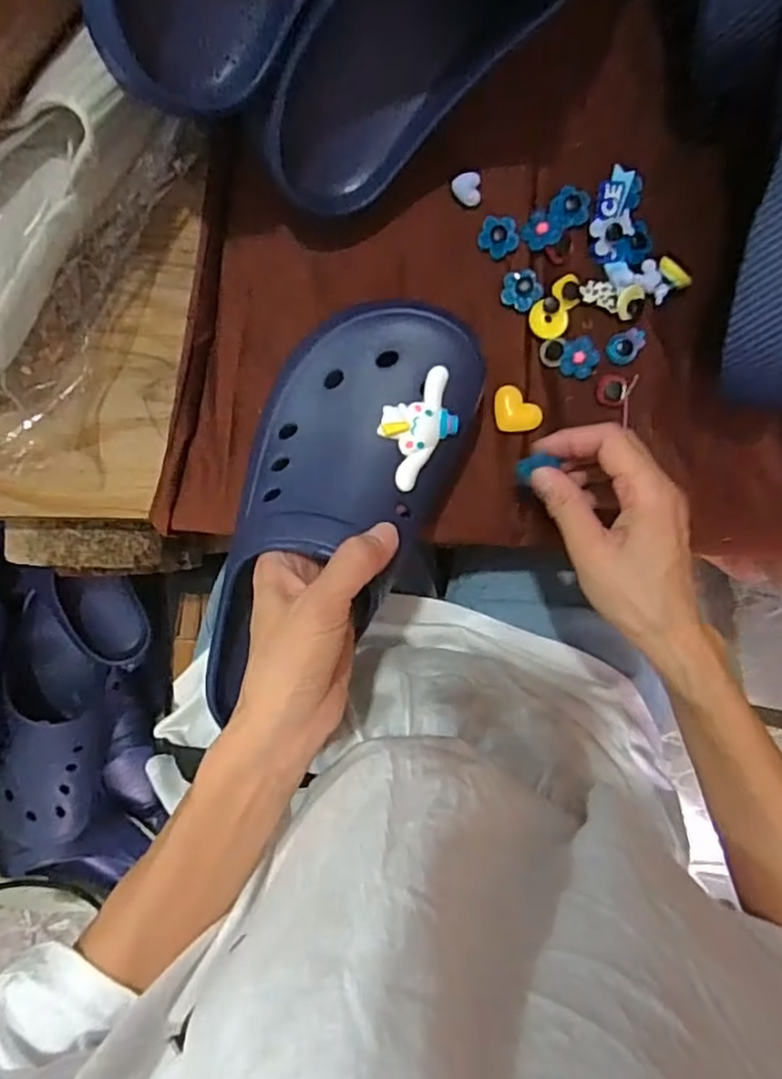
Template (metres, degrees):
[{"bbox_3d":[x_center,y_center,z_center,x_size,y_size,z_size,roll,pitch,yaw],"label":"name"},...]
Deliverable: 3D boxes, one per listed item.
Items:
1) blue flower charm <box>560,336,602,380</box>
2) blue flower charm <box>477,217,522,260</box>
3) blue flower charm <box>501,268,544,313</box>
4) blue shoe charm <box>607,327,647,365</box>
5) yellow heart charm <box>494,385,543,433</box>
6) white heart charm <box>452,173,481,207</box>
[{"bbox_3d":[0.119,-0.114,0.416,0.024,0.009,0.024,0,95,-3],"label":"blue flower charm"},{"bbox_3d":[0.067,-0.190,0.411,0.025,0.008,0.024,0,95,-3],"label":"blue flower charm"},{"bbox_3d":[0.081,-0.156,0.411,0.025,0.009,0.021,36,92,-5],"label":"blue flower charm"},{"bbox_3d":[0.151,-0.123,0.420,0.026,0.007,0.020,-19,95,-1],"label":"blue shoe charm"},{"bbox_3d":[0.079,-0.083,0.415,0.027,0.010,0.029,-7,95,-2],"label":"yellow heart charm"},{"bbox_3d":[0.047,-0.216,0.406,0.017,0.005,0.017,-8,95,-2],"label":"white heart charm"}]

